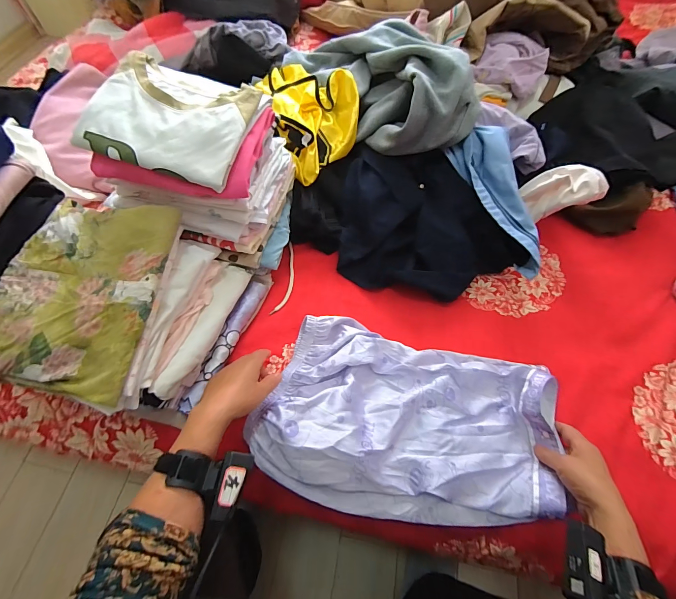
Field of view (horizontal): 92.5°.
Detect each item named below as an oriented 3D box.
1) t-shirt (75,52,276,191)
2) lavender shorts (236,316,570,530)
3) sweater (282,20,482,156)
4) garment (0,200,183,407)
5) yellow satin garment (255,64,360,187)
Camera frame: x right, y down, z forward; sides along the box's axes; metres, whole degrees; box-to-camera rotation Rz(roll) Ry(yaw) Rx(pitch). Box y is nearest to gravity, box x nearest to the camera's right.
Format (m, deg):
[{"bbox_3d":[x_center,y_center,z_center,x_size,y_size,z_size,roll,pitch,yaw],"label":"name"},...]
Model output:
[{"bbox_3d":[-0.229,-0.258,0.454,0.213,0.049,0.184,13,63,5],"label":"t-shirt"},{"bbox_3d":[0.103,0.183,0.496,0.430,0.060,0.271,14,63,5],"label":"lavender shorts"},{"bbox_3d":[0.084,-0.486,0.697,0.253,0.145,0.445,-22,66,-13],"label":"sweater"},{"bbox_3d":[-0.346,-0.013,0.427,0.206,0.023,0.255,8,75,4],"label":"garment"},{"bbox_3d":[-0.052,-0.399,0.690,0.186,0.083,0.309,-11,64,-8],"label":"yellow satin garment"}]

